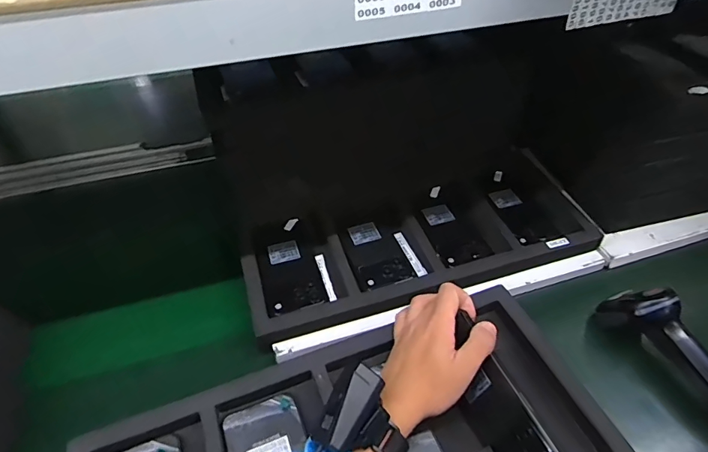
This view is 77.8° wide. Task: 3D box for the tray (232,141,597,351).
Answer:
[{"bbox_3d":[0.098,0.020,0.625,0.501,0.027,0.193,-16,46,-14],"label":"tray"}]

